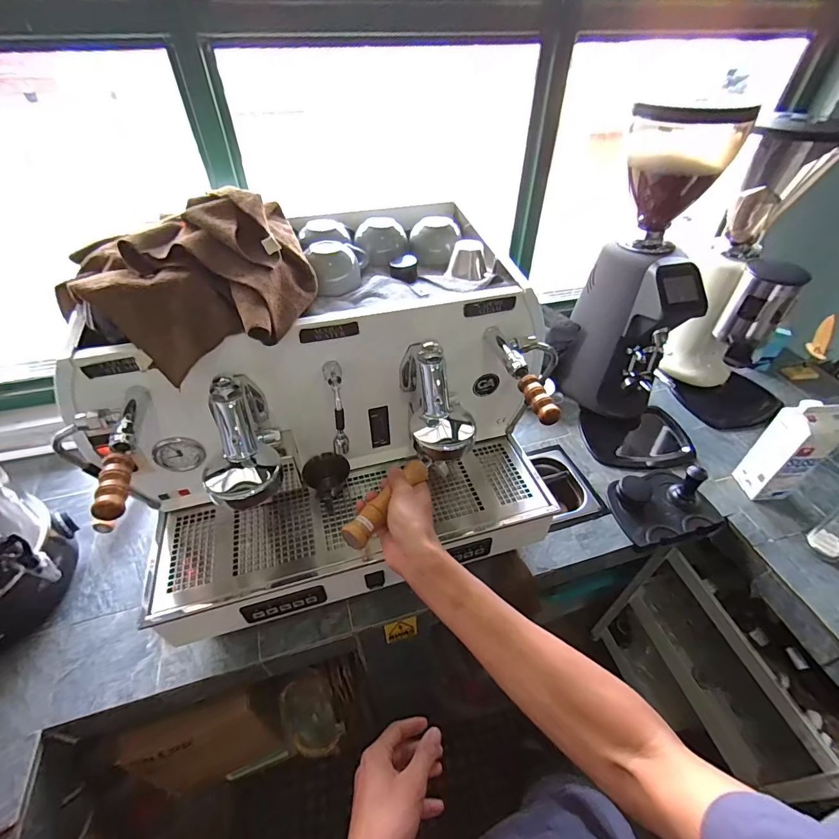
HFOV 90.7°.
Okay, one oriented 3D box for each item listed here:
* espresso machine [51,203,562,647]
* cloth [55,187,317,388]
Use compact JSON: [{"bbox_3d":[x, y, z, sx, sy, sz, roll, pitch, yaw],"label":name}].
[{"bbox_3d":[-0.129,0.001,0.677,0.656,0.437,0.479,-11,45,-11],"label":"espresso machine"},{"bbox_3d":[-0.288,-0.186,0.533,0.305,0.134,0.263,-22,48,-21],"label":"cloth"}]

